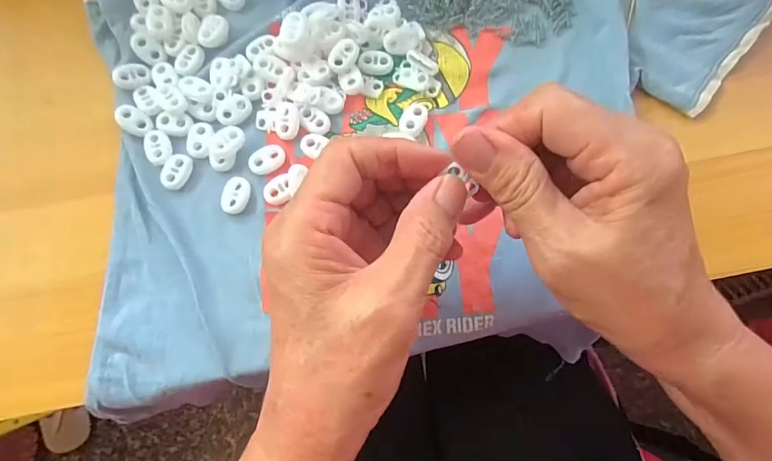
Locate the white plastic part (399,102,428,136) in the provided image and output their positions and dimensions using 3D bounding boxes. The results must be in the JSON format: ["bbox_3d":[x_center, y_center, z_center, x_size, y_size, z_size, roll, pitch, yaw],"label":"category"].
[{"bbox_3d":[0.018,-0.070,0.276,0.015,0.006,0.023,36,79,7],"label":"white plastic part"}]

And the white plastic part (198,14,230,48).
[{"bbox_3d":[-0.110,-0.127,0.278,0.016,0.007,0.023,16,78,3],"label":"white plastic part"}]

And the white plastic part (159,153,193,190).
[{"bbox_3d":[-0.127,-0.036,0.263,0.015,0.004,0.022,23,78,4],"label":"white plastic part"}]

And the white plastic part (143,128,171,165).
[{"bbox_3d":[-0.140,-0.052,0.264,0.015,0.004,0.023,-21,79,-5],"label":"white plastic part"}]

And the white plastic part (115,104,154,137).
[{"bbox_3d":[-0.155,-0.068,0.265,0.022,0.006,0.014,39,80,7],"label":"white plastic part"}]

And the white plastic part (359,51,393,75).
[{"bbox_3d":[-0.006,-0.109,0.281,0.022,0.004,0.015,13,78,2],"label":"white plastic part"}]

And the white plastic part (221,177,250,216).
[{"bbox_3d":[-0.090,-0.021,0.263,0.016,0.004,0.022,8,77,1],"label":"white plastic part"}]

